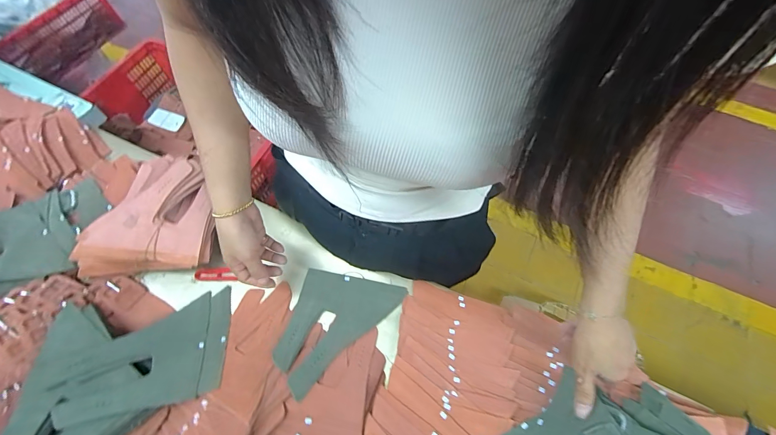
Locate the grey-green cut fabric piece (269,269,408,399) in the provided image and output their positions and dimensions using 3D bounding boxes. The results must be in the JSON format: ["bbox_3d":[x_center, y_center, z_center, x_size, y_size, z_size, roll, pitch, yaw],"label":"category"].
[{"bbox_3d":[-0.095,0.146,0.527,0.138,0.043,0.208,41,70,18],"label":"grey-green cut fabric piece"}]

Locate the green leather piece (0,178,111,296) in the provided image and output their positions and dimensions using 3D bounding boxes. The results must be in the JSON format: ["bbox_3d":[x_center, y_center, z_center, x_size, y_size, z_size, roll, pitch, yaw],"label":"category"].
[{"bbox_3d":[-0.602,0.027,0.528,0.257,0.062,0.160,-19,65,-10],"label":"green leather piece"}]

